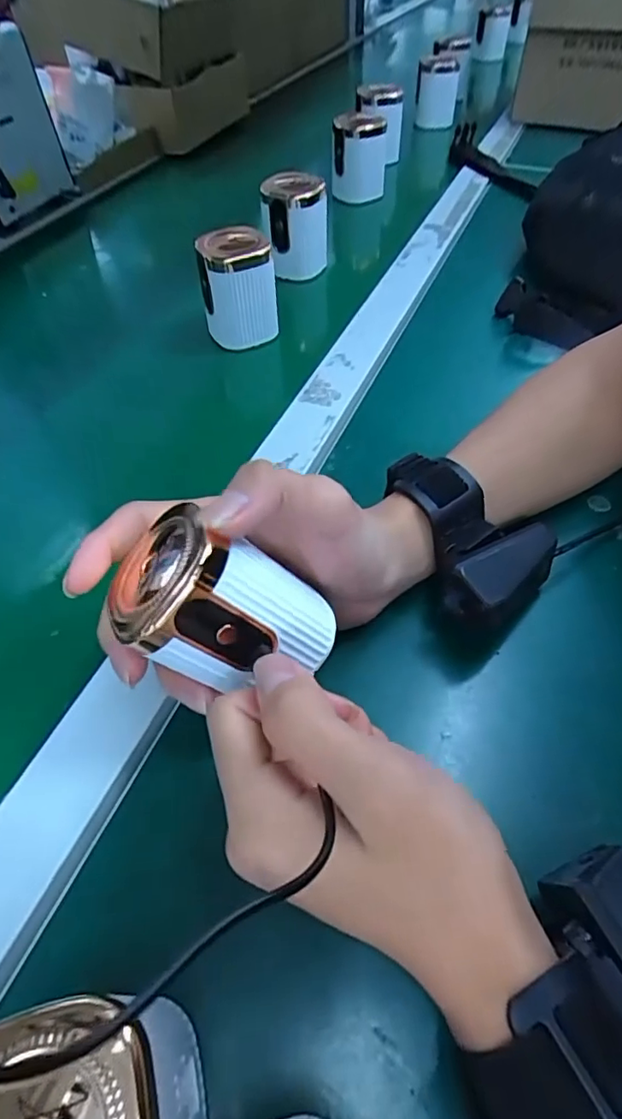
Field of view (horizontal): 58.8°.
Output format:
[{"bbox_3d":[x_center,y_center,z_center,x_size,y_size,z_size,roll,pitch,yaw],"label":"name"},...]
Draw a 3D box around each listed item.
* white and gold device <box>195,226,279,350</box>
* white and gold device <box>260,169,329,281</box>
[{"bbox_3d":[-0.058,-0.216,0.440,0.056,0.071,0.049,-10,52,-7],"label":"white and gold device"},{"bbox_3d":[-0.015,-0.308,0.507,0.056,0.076,0.043,-4,52,-3],"label":"white and gold device"}]

